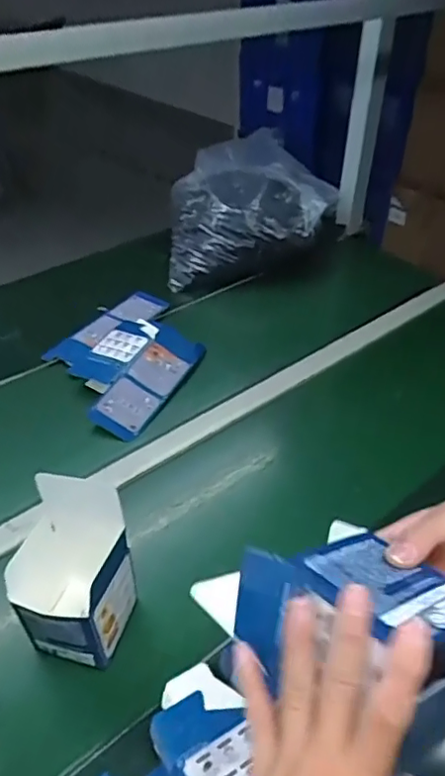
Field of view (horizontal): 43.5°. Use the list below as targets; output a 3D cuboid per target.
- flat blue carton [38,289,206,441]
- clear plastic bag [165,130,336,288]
[{"bbox_3d":[-0.158,-0.066,0.920,0.228,0.033,0.297,23,44,20],"label":"flat blue carton"},{"bbox_3d":[0.070,-0.362,1.145,0.342,0.227,0.285,2,40,-3],"label":"clear plastic bag"}]

